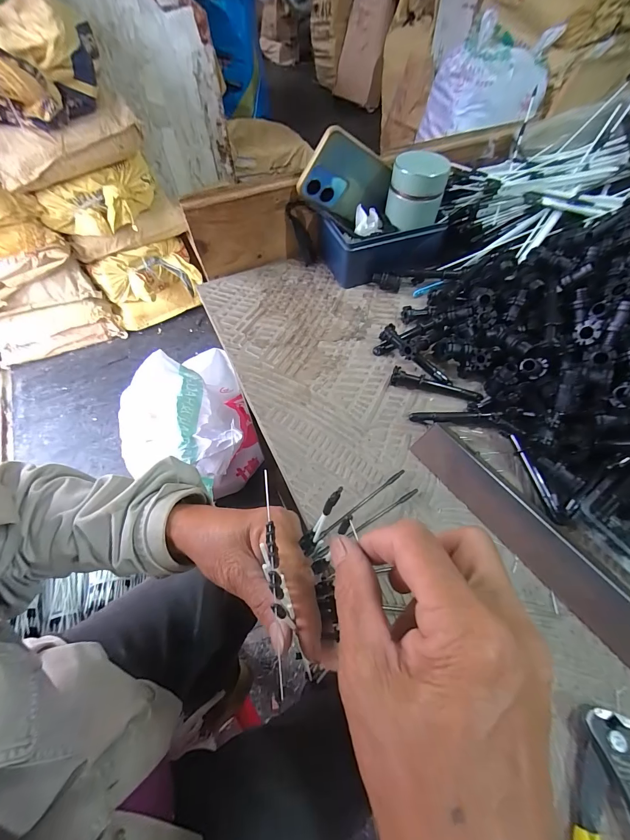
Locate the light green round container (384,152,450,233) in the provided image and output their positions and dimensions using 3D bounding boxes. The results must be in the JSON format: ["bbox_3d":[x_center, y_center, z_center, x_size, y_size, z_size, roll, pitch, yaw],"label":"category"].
[{"bbox_3d":[0.121,-0.274,0.406,0.063,0.066,0.057,10,60,6],"label":"light green round container"}]

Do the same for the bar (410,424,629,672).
[{"bbox_3d":[0.189,0.110,0.258,0.032,0.030,0.277,-34,65,-18],"label":"bar"}]

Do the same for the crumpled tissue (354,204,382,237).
[{"bbox_3d":[0.066,-0.247,0.418,0.034,0.016,0.040,3,59,2],"label":"crumpled tissue"}]

